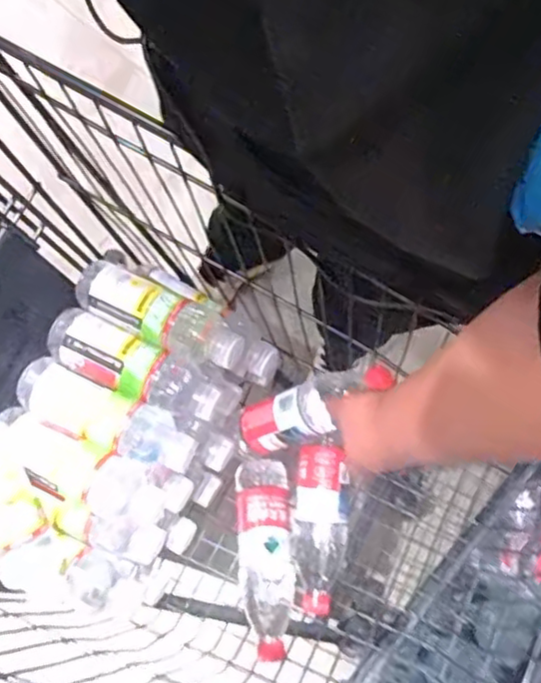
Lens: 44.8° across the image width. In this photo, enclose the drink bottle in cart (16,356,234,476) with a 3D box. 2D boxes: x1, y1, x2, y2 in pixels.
[{"bbox_3d":[-0.171,0.095,0.752,0.243,0.079,0.066,22,72,6],"label":"drink bottle in cart"}]

